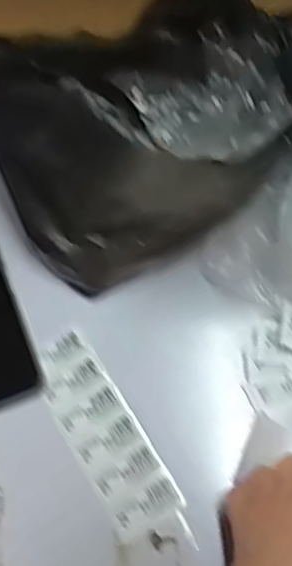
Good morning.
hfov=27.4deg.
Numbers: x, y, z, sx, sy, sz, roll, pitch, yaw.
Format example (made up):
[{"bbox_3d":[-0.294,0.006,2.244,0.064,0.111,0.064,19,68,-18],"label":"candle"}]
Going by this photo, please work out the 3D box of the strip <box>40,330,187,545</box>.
[{"bbox_3d":[-0.032,0.106,0.436,0.050,0.005,0.148,-30,69,-10],"label":"strip"}]

